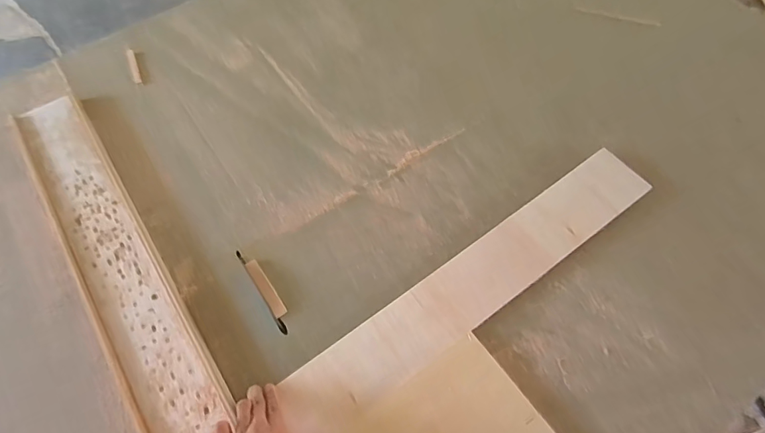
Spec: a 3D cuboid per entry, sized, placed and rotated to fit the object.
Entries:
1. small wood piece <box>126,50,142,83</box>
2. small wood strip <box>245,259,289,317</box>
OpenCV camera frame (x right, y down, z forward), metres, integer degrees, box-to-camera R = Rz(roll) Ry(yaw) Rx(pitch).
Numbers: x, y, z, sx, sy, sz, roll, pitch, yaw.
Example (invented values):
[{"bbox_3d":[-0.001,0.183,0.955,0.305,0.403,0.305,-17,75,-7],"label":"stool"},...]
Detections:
[{"bbox_3d":[-0.504,-0.304,0.895,0.015,0.011,0.095,-23,64,-10],"label":"small wood piece"},{"bbox_3d":[-0.177,0.107,0.669,0.018,0.004,0.101,-32,66,-14],"label":"small wood strip"}]

